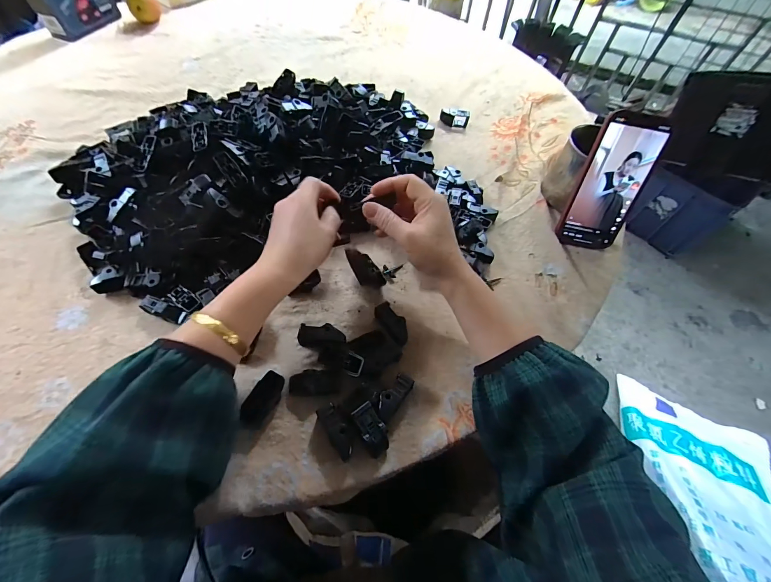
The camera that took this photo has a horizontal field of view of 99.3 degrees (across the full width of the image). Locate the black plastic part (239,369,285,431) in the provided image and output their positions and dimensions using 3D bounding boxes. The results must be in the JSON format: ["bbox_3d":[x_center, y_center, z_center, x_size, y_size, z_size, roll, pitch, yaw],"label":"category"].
[{"bbox_3d":[-0.115,0.102,0.307,0.022,0.016,0.050,26,62,12],"label":"black plastic part"}]

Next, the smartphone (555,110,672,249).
[{"bbox_3d":[0.279,-0.128,0.408,0.075,0.160,0.017,11,30,3],"label":"smartphone"}]

